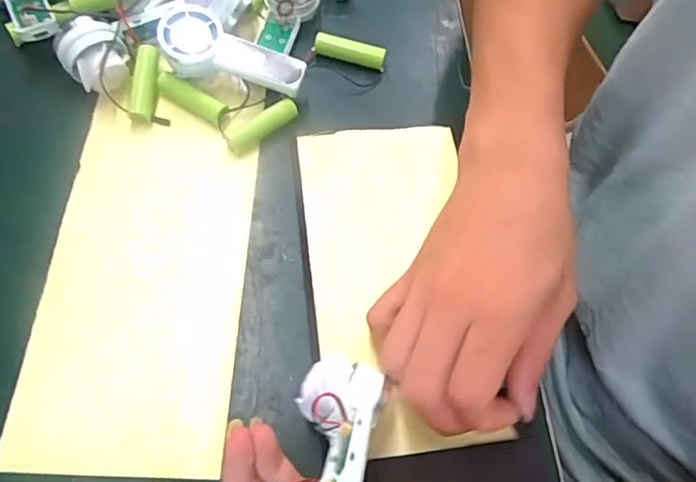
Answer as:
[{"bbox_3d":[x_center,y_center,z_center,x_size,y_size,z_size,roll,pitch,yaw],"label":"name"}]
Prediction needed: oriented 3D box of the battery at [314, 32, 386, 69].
[{"bbox_3d":[0.001,-0.134,0.390,0.050,0.015,0.013,17,64,5],"label":"battery"}]

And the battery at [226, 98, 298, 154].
[{"bbox_3d":[-0.056,-0.075,0.356,0.049,0.013,0.014,-33,70,-18],"label":"battery"}]

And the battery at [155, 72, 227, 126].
[{"bbox_3d":[-0.102,-0.093,0.361,0.050,0.012,0.012,30,65,11],"label":"battery"}]

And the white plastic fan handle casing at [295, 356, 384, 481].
[{"bbox_3d":[-0.004,0.085,0.242,0.035,0.026,0.085,4,21,-2],"label":"white plastic fan handle casing"}]

